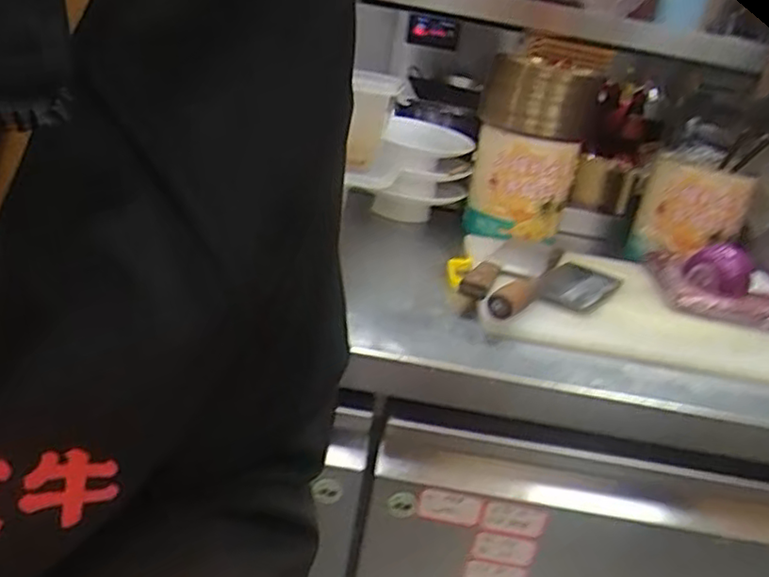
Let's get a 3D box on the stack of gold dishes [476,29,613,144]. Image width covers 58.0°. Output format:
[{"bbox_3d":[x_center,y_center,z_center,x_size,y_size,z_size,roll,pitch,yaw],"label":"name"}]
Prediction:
[{"bbox_3d":[0.258,-0.331,1.120,0.178,0.134,0.189,19,23,17],"label":"stack of gold dishes"}]

